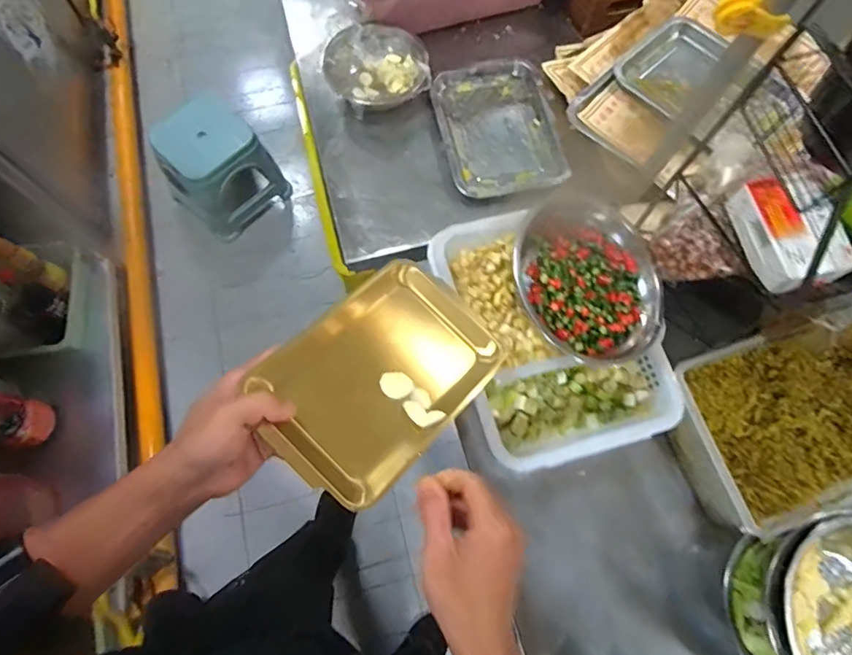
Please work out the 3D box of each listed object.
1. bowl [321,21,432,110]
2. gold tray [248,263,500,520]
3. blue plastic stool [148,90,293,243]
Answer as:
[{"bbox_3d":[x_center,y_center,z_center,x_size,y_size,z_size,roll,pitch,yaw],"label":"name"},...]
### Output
[{"bbox_3d":[-0.080,-0.420,0.815,0.164,0.066,0.135,-8,71,-4],"label":"bowl"},{"bbox_3d":[-0.037,0.039,0.440,0.143,0.015,0.210,43,58,8],"label":"gold tray"},{"bbox_3d":[-0.626,-0.472,1.510,0.287,0.284,0.267,37,74,11],"label":"blue plastic stool"}]

